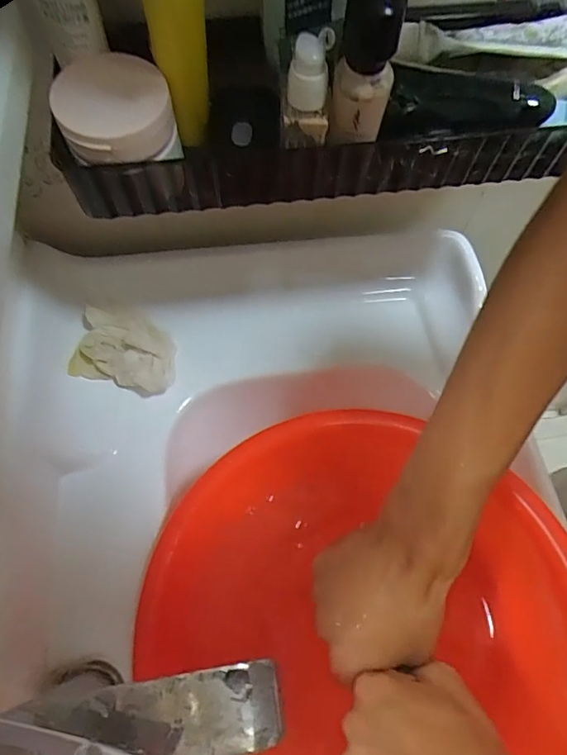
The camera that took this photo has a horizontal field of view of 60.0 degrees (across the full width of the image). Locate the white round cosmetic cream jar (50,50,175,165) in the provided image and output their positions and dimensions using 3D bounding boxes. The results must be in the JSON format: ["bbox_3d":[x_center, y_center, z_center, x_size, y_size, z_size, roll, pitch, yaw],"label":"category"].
[{"bbox_3d":[-0.105,-0.166,0.302,0.069,0.027,0.071,1,64,-2],"label":"white round cosmetic cream jar"}]

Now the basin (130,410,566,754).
[{"bbox_3d":[0.048,0.190,0.374,0.312,0.140,0.321,1,64,-2],"label":"basin"}]

